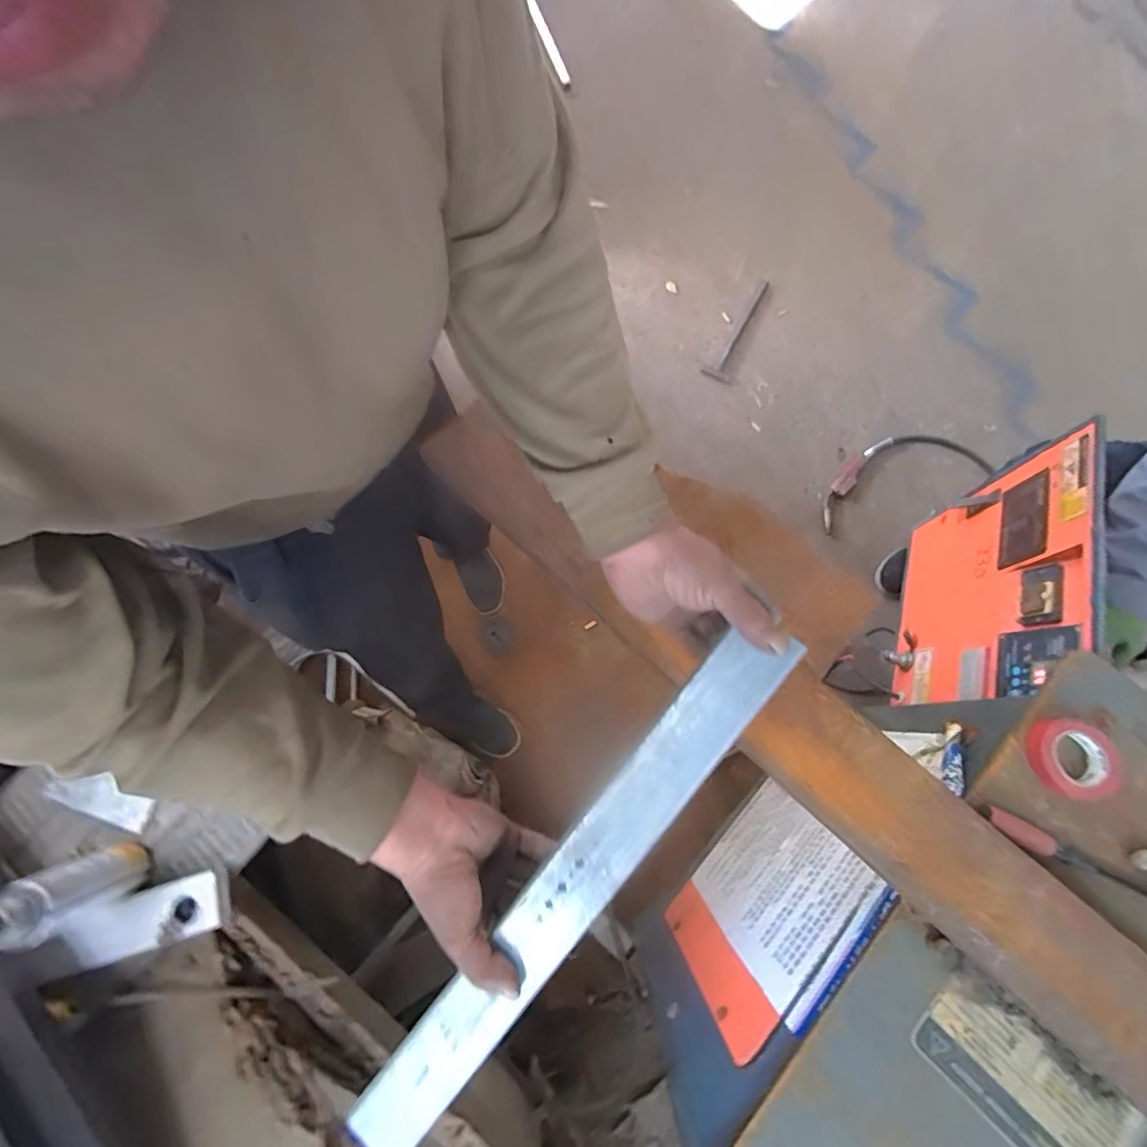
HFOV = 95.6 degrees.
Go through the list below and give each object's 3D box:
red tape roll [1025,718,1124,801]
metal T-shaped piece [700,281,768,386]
[{"bbox_3d":[0.504,0.186,0.522,0.085,0.022,0.074,4,73,1],"label":"red tape roll"},{"bbox_3d":[0.513,-0.746,1.600,0.090,0.024,0.375,27,75,8],"label":"metal T-shaped piece"}]

